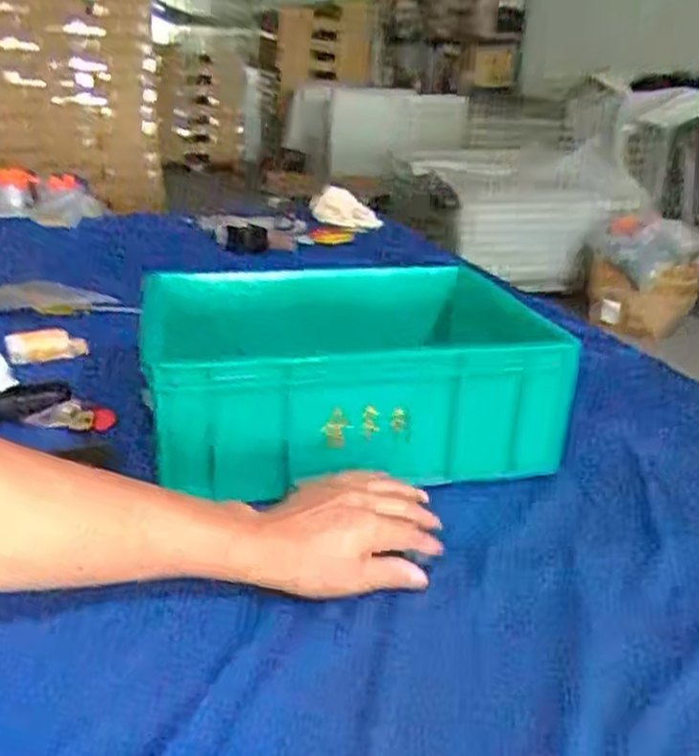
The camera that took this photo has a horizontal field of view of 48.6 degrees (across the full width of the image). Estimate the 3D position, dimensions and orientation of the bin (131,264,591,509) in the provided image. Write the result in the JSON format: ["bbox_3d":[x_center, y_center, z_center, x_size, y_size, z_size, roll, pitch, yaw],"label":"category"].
[{"bbox_3d":[-0.008,-0.024,0.865,0.407,0.142,0.336,-4,23,-14],"label":"bin"}]

